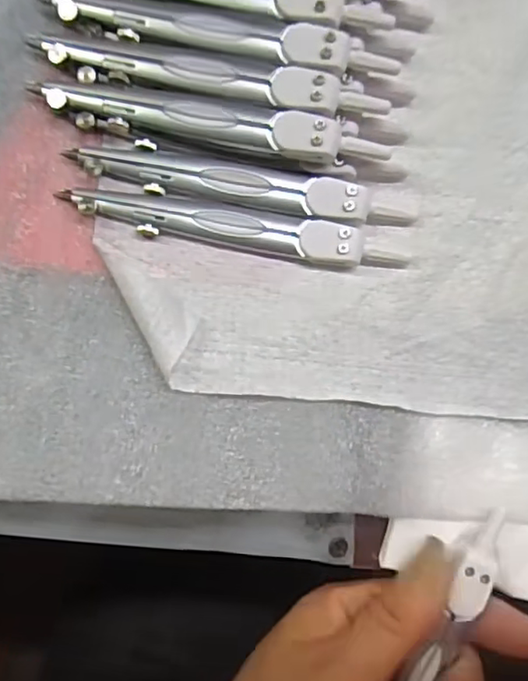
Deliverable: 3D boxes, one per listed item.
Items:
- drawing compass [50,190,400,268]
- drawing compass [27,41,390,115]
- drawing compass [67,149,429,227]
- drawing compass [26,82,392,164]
[{"bbox_3d":[-0.010,-0.041,0.229,0.124,0.006,0.017,7,87,-3],"label":"drawing compass"},{"bbox_3d":[-0.018,-0.095,0.225,0.122,0.014,0.015,9,87,-3],"label":"drawing compass"},{"bbox_3d":[-0.006,-0.057,0.230,0.127,0.007,0.015,8,87,-3],"label":"drawing compass"},{"bbox_3d":[-0.018,-0.079,0.225,0.124,0.016,0.015,11,87,-3],"label":"drawing compass"}]

